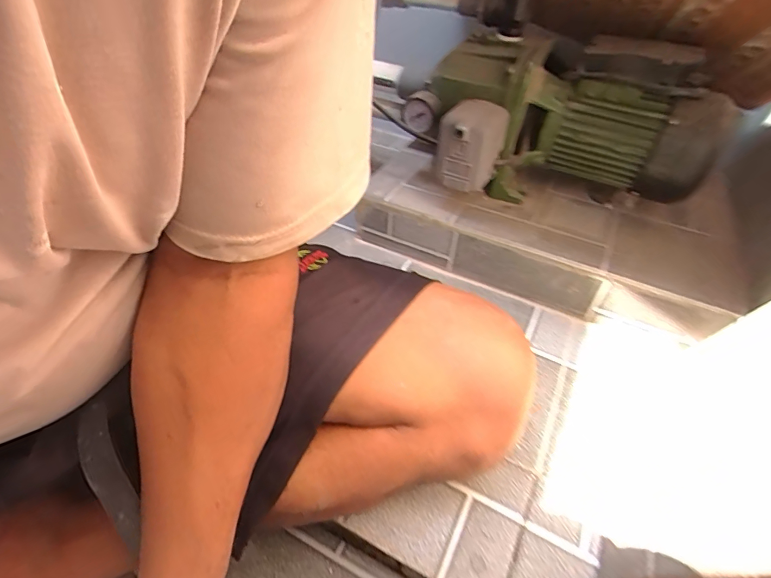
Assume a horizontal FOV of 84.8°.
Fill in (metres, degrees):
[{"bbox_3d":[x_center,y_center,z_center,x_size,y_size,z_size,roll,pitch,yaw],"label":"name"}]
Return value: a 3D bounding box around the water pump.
[{"bbox_3d":[0.214,-0.217,0.576,0.360,0.198,0.189,3,44,-1],"label":"water pump"}]

